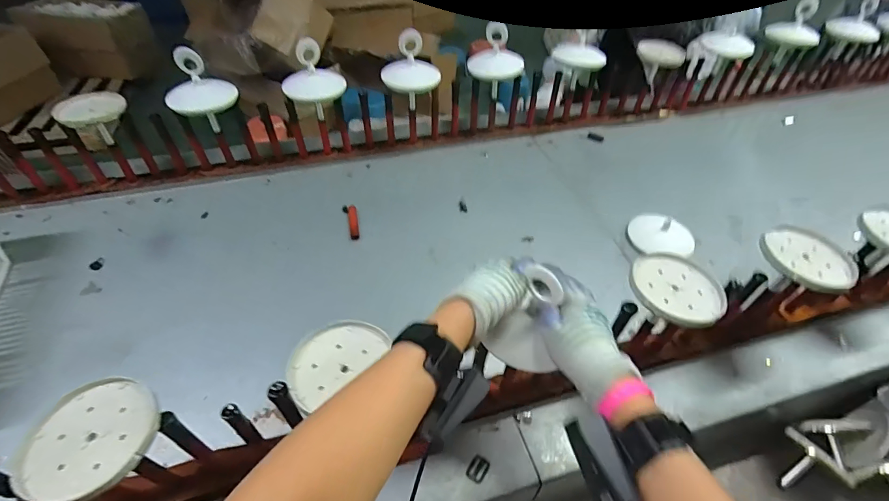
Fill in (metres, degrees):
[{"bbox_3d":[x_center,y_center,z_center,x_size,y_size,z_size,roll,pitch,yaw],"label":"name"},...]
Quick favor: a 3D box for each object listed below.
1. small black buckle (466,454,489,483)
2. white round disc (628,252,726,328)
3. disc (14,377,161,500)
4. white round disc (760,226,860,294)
[{"bbox_3d":[0.045,0.287,0.552,0.024,0.004,0.031,25,52,19],"label":"small black buckle"},{"bbox_3d":[0.296,0.047,0.533,0.111,0.008,0.106,1,47,-1],"label":"white round disc"},{"bbox_3d":[-0.326,0.173,0.387,0.109,0.013,0.109,1,47,-1],"label":"disc"},{"bbox_3d":[0.501,0.008,0.573,0.125,0.015,0.112,-22,52,-21],"label":"white round disc"}]

